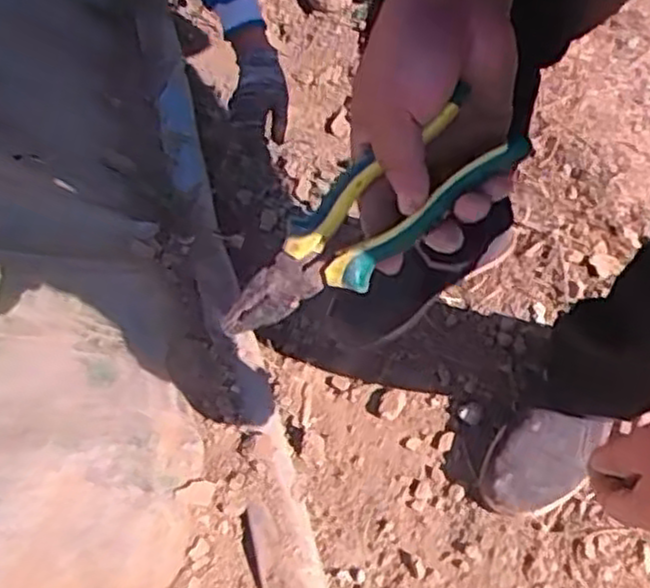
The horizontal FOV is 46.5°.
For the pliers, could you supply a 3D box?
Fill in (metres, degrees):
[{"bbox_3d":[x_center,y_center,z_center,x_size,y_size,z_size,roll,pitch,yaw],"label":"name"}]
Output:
[{"bbox_3d":[0.017,-0.039,0.434,0.197,0.035,0.050,-31,55,18],"label":"pliers"}]

